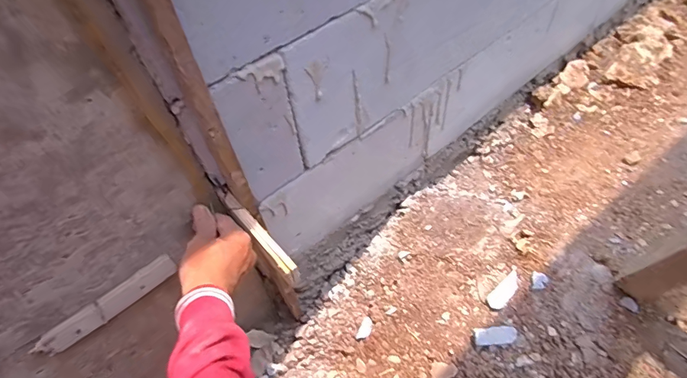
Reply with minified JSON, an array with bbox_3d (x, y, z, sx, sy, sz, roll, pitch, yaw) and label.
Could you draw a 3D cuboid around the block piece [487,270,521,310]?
[{"bbox_3d":[0.277,0.174,0.716,0.073,0.012,0.029,-36,60,-20],"label":"block piece"}]

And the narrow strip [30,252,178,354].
[{"bbox_3d":[-0.269,0.134,0.487,0.157,0.029,0.016,-36,60,-20],"label":"narrow strip"}]

